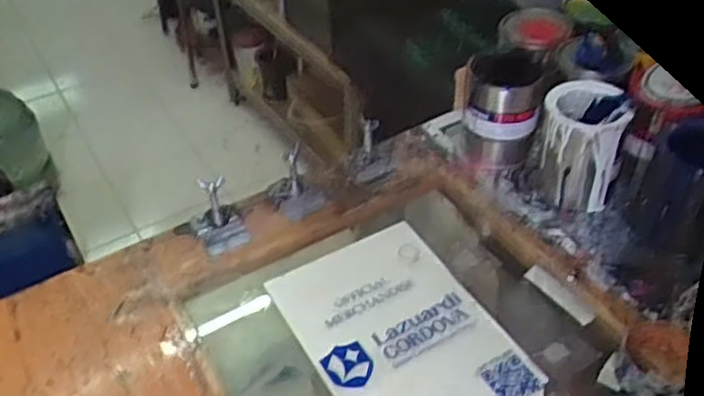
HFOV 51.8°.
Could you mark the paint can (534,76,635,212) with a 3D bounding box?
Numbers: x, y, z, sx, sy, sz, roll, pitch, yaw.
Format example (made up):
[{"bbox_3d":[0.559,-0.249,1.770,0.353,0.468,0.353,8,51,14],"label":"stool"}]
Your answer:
[{"bbox_3d":[0.316,-0.074,1.004,0.107,0.140,0.110,9,43,14],"label":"paint can"}]

